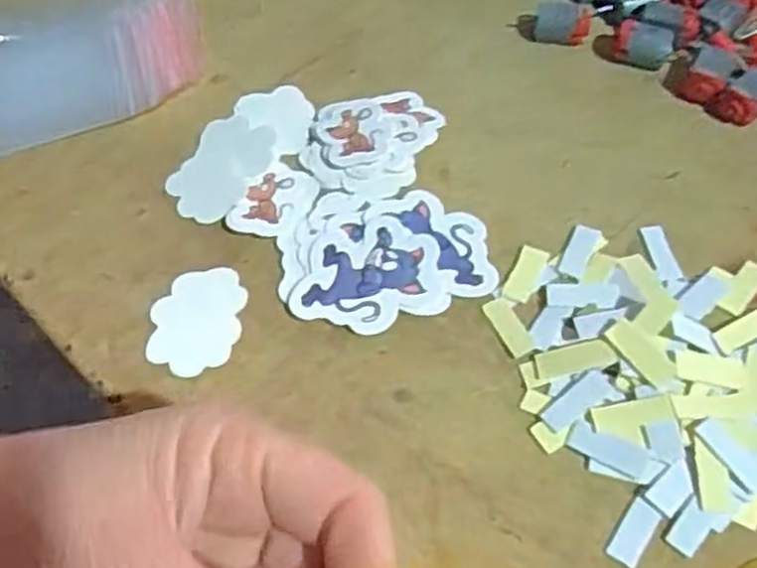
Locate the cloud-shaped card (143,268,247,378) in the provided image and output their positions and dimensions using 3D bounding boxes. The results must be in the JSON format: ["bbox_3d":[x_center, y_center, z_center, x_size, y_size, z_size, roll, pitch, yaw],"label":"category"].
[{"bbox_3d":[-0.075,0.015,0.326,0.036,0.004,0.049,2,56,5],"label":"cloud-shaped card"}]

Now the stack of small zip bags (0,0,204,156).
[{"bbox_3d":[-0.159,-0.117,0.409,0.130,0.011,0.101,-15,57,-6],"label":"stack of small zip bags"}]

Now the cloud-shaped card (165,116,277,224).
[{"bbox_3d":[-0.074,-0.054,0.366,0.038,0.004,0.055,23,69,20],"label":"cloud-shaped card"}]

